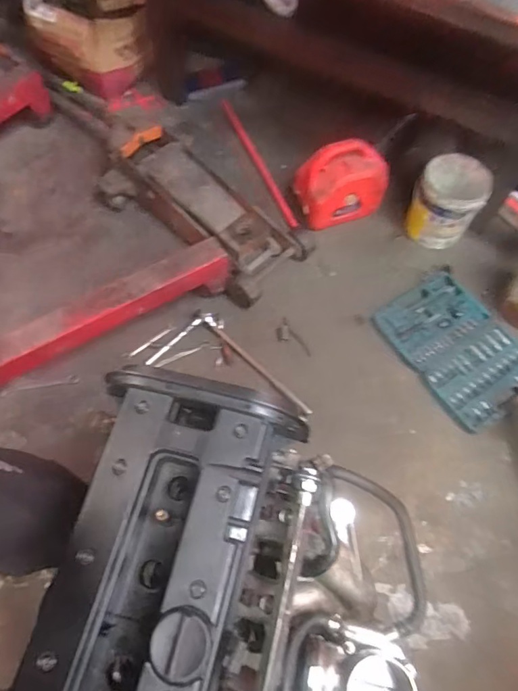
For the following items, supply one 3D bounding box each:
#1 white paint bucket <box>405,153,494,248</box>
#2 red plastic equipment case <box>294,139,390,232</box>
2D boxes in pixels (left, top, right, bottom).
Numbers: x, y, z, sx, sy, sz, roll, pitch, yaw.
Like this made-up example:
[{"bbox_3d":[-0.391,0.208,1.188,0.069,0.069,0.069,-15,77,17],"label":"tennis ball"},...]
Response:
[{"bbox_3d":[0.534,-0.410,1.372,0.178,0.187,0.191,0,65,-1],"label":"white paint bucket"},{"bbox_3d":[0.238,-0.459,1.377,0.255,0.205,0.112,-12,66,-6],"label":"red plastic equipment case"}]

